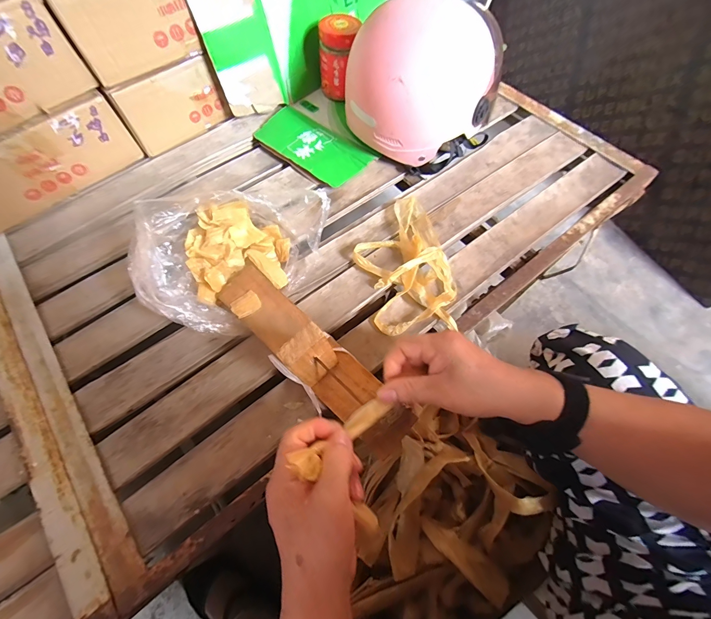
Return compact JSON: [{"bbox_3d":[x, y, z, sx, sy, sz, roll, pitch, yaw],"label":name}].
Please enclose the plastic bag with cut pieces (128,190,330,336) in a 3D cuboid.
[{"bbox_3d":[-0.163,-0.088,0.420,0.183,0.091,0.236,35,69,16],"label":"plastic bag with cut pieces"}]

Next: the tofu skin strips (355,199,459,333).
[{"bbox_3d":[0.064,-0.064,0.435,0.117,0.034,0.193,-13,64,-8],"label":"tofu skin strips"}]

